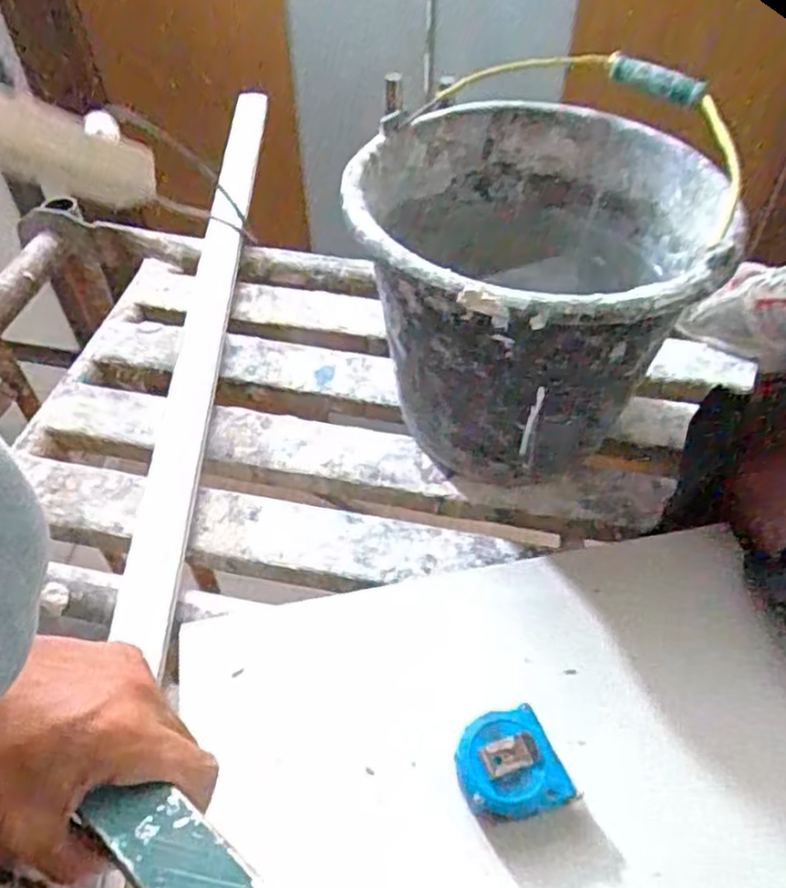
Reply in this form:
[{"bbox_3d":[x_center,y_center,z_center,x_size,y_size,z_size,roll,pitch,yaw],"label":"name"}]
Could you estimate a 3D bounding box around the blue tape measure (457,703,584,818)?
[{"bbox_3d":[0.071,0.198,0.447,0.066,0.038,0.059,-10,50,-8],"label":"blue tape measure"}]

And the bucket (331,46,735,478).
[{"bbox_3d":[0.102,-0.117,0.588,0.252,0.263,0.260,-1,49,1],"label":"bucket"}]

